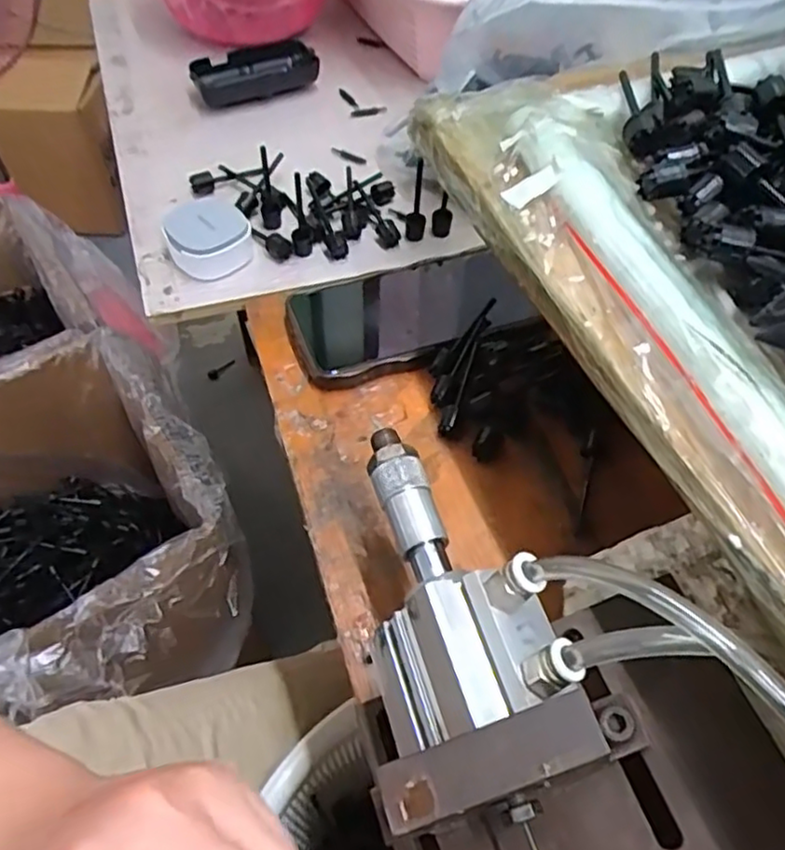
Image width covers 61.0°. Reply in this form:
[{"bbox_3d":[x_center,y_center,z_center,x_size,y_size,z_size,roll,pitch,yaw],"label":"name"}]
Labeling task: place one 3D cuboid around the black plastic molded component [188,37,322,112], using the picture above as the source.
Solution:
[{"bbox_3d":[-0.125,-0.320,0.605,0.111,0.028,0.047,-21,58,-17],"label":"black plastic molded component"}]

